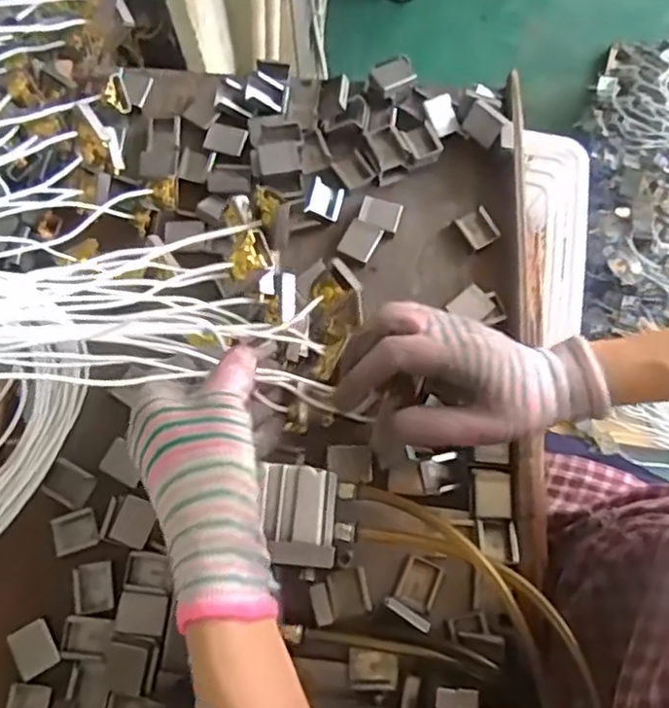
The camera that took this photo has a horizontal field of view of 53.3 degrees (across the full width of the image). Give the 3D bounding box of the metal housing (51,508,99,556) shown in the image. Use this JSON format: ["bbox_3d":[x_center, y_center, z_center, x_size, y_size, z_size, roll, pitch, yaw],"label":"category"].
[{"bbox_3d":[-0.180,0.123,0.463,0.031,0.005,0.026,-17,74,-5],"label":"metal housing"}]

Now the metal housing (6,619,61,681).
[{"bbox_3d":[-0.199,0.195,0.441,0.027,0.008,0.031,-29,75,-8],"label":"metal housing"}]

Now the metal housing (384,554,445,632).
[{"bbox_3d":[0.056,0.157,0.442,0.030,0.023,0.040,32,76,9],"label":"metal housing"}]

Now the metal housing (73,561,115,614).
[{"bbox_3d":[-0.164,0.159,0.454,0.025,0.008,0.031,-12,74,-3],"label":"metal housing"}]

